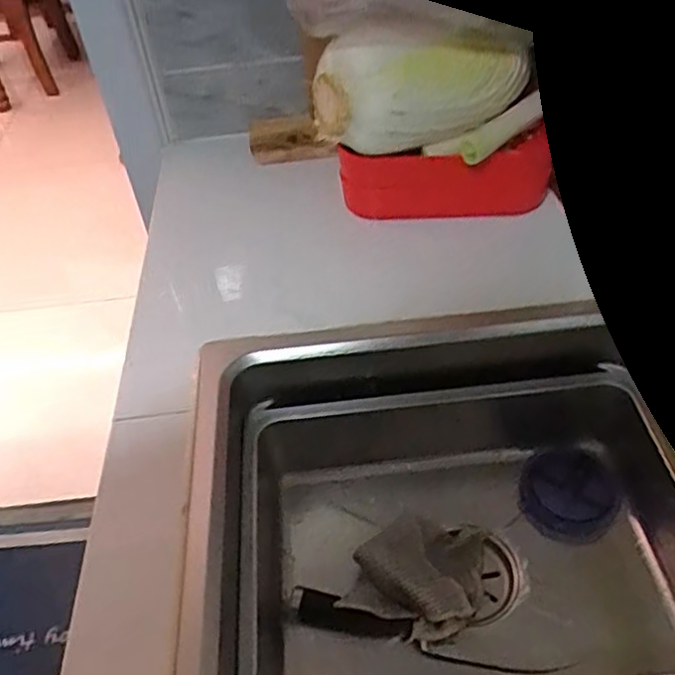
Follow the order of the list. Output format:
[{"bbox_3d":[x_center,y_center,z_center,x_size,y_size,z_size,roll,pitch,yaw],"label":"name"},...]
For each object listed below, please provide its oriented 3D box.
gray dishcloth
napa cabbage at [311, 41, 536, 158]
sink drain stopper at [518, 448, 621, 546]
[{"bbox_3d":[0.071,0.193,0.560,0.103,0.032,0.121,18,40,14],"label":"gray dishcloth"},{"bbox_3d":[0.083,-0.264,0.702,0.211,0.108,0.087,-10,41,-19],"label":"napa cabbage"},{"bbox_3d":[0.212,0.141,0.608,0.082,0.024,0.092,11,39,6],"label":"sink drain stopper"}]

